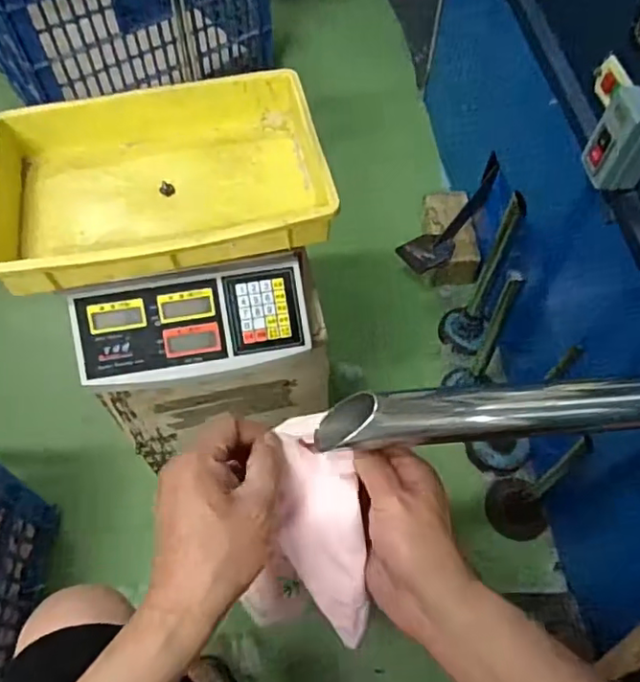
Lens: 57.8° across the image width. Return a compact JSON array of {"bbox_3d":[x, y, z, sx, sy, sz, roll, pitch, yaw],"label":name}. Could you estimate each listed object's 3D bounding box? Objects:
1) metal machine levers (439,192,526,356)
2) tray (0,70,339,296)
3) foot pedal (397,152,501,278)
[{"bbox_3d":[0.270,-0.100,0.972,0.087,0.341,0.085,17,60,10],"label":"metal machine levers"},{"bbox_3d":[-0.180,-0.182,0.651,0.352,0.063,0.242,-11,59,-7],"label":"tray"},{"bbox_3d":[0.264,-0.239,1.125,0.075,0.087,0.253,45,104,23],"label":"foot pedal"}]

